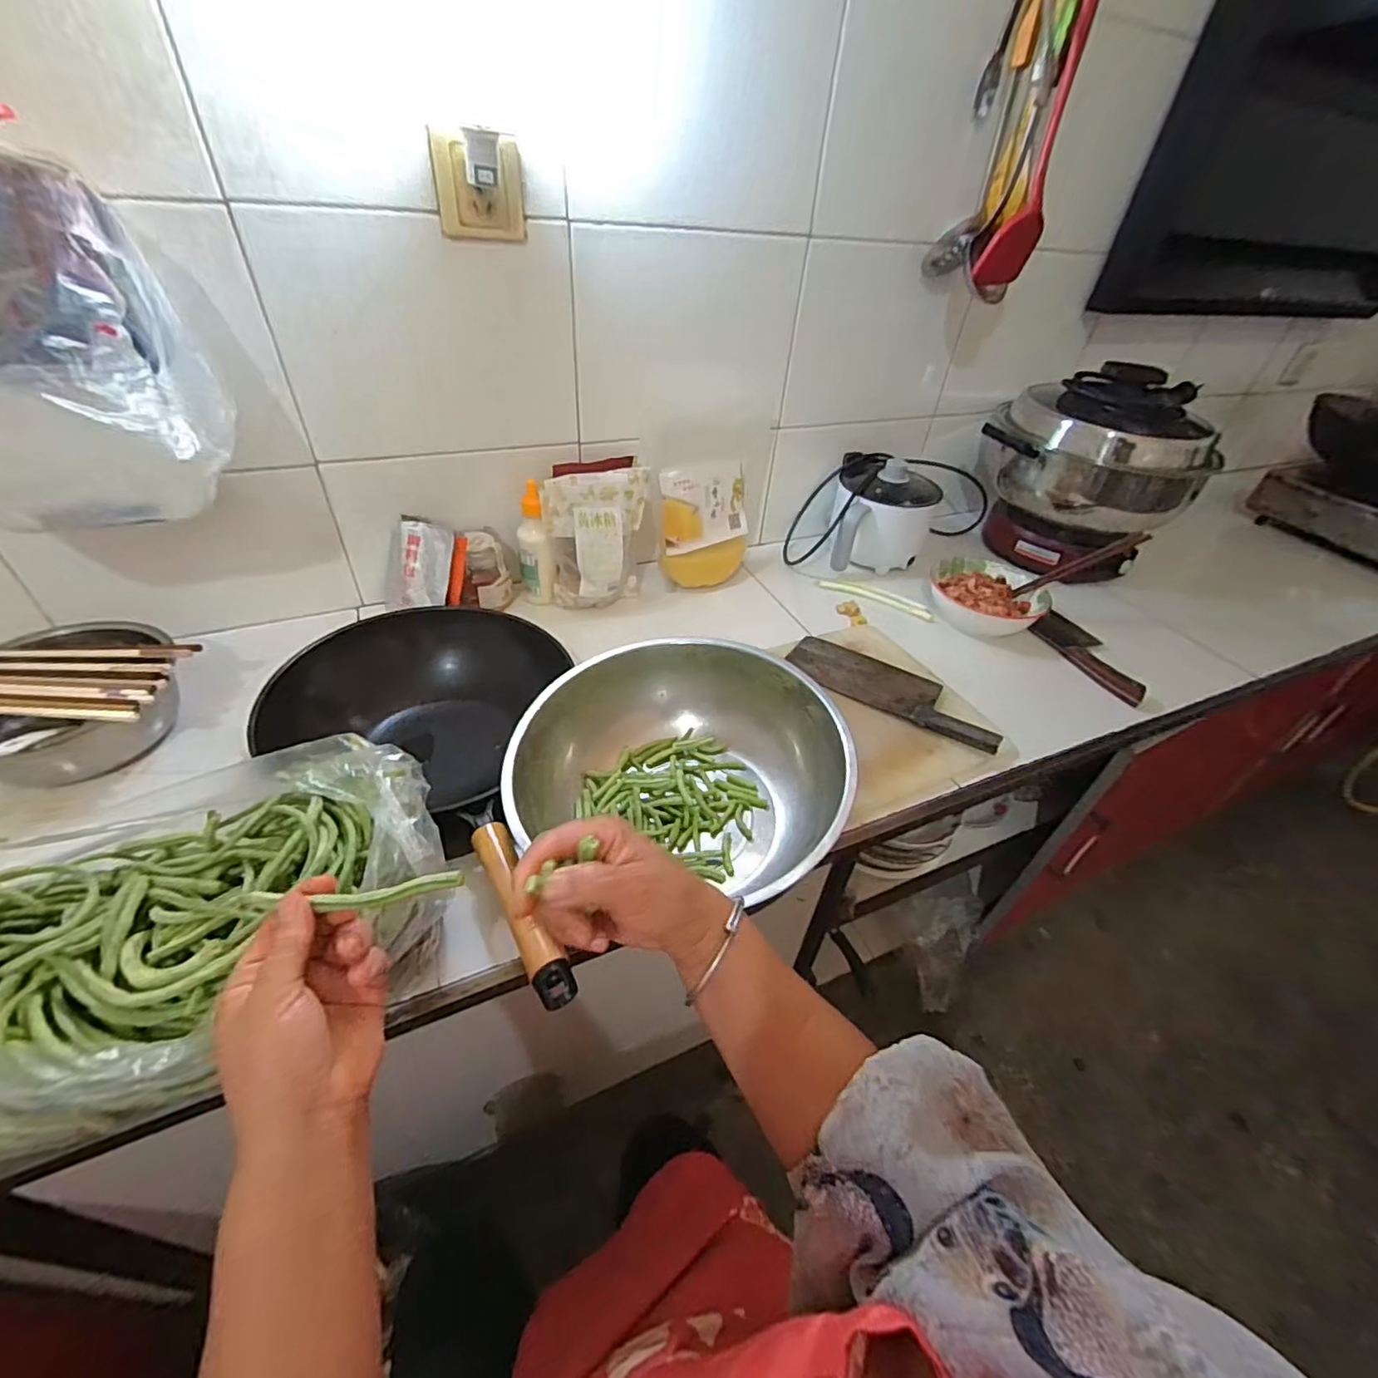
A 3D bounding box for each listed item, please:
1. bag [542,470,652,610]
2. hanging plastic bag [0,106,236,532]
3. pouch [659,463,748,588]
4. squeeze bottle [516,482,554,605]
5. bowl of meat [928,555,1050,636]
[{"bbox_3d":[-0.129,-0.209,0.855,0.136,0.186,0.066,-1,42,-7],"label":"bag"},{"bbox_3d":[-0.550,-0.260,0.484,0.246,0.261,0.145,-16,46,-22],"label":"hanging plastic bag"},{"bbox_3d":[0.028,-0.247,0.935,0.158,0.176,0.058,-19,47,-25],"label":"pouch"},{"bbox_3d":[-0.219,-0.200,0.852,0.045,0.168,0.037,-8,44,-15],"label":"squeeze bottle"},{"bbox_3d":[0.463,-0.135,0.952,0.155,0.071,0.156,3,42,-3],"label":"bowl of meat"}]

